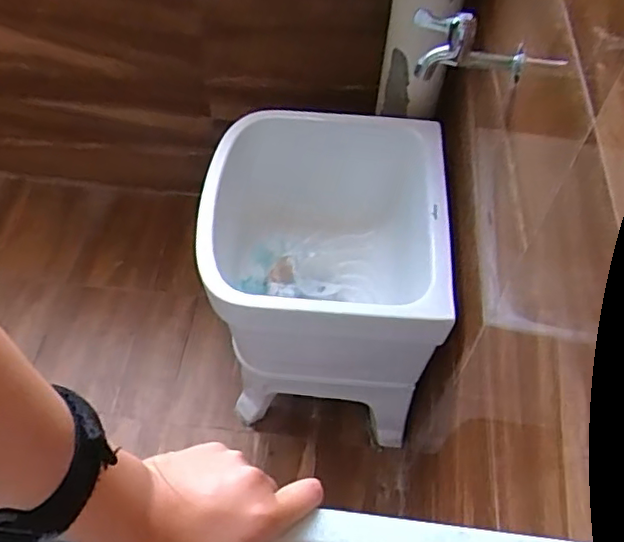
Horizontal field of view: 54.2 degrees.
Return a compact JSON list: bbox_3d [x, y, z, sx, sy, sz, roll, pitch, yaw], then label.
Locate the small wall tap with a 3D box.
[{"bbox_3d":[0.202,-0.270,0.733,0.167,0.079,0.042,1,53,-2],"label":"small wall tap"}]

